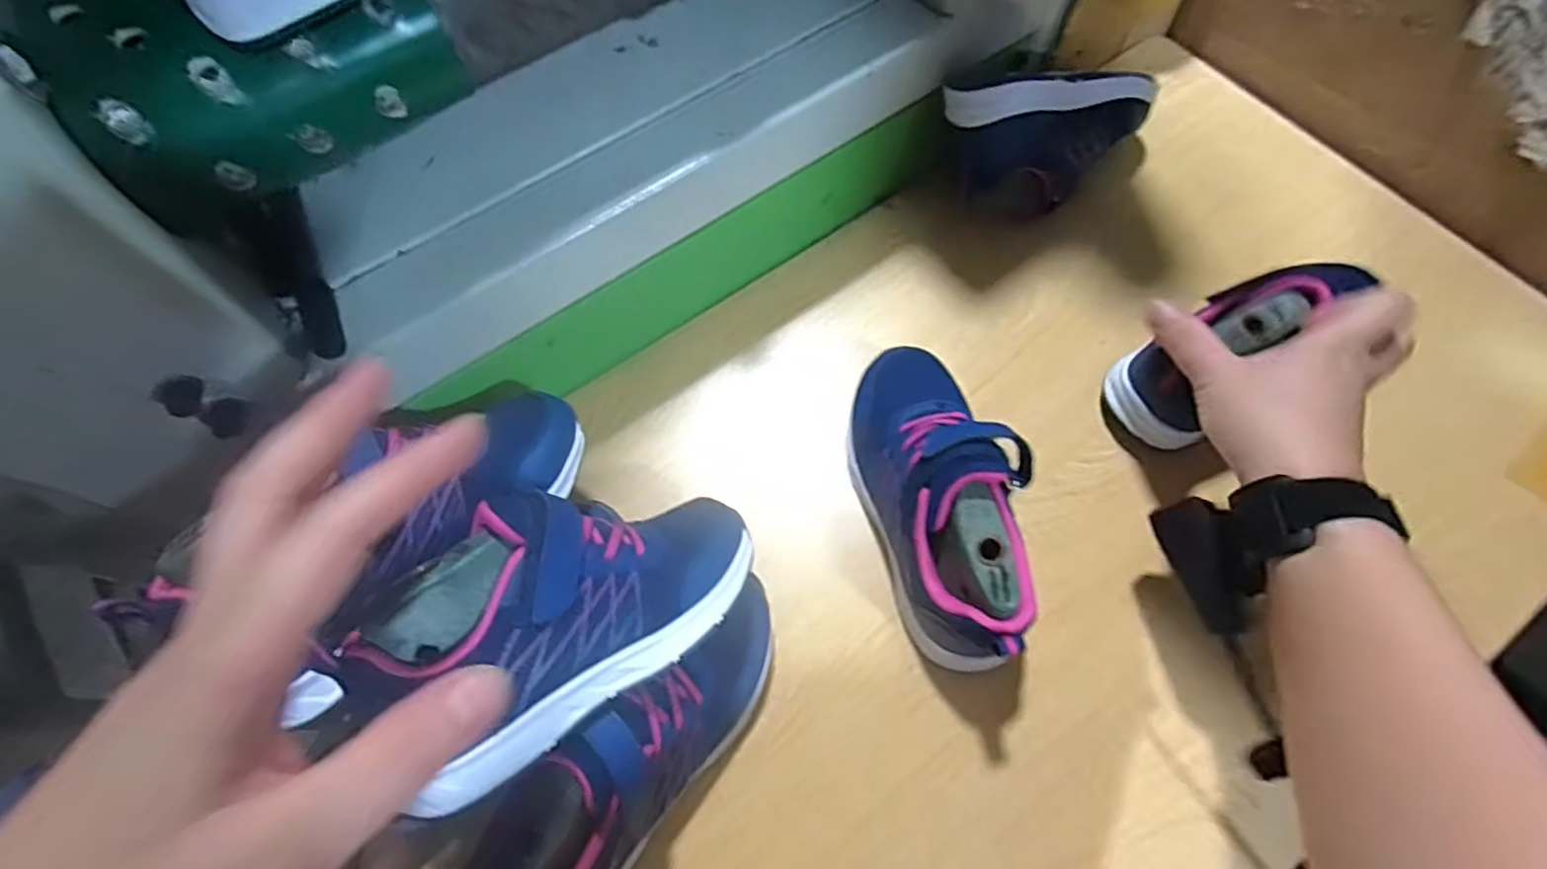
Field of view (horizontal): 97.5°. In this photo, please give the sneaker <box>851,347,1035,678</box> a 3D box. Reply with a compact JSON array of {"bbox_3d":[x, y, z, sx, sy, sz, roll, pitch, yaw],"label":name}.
[{"bbox_3d":[0.097,0.031,0.390,0.074,0.094,0.189,-14,67,-6],"label":"sneaker"}]

